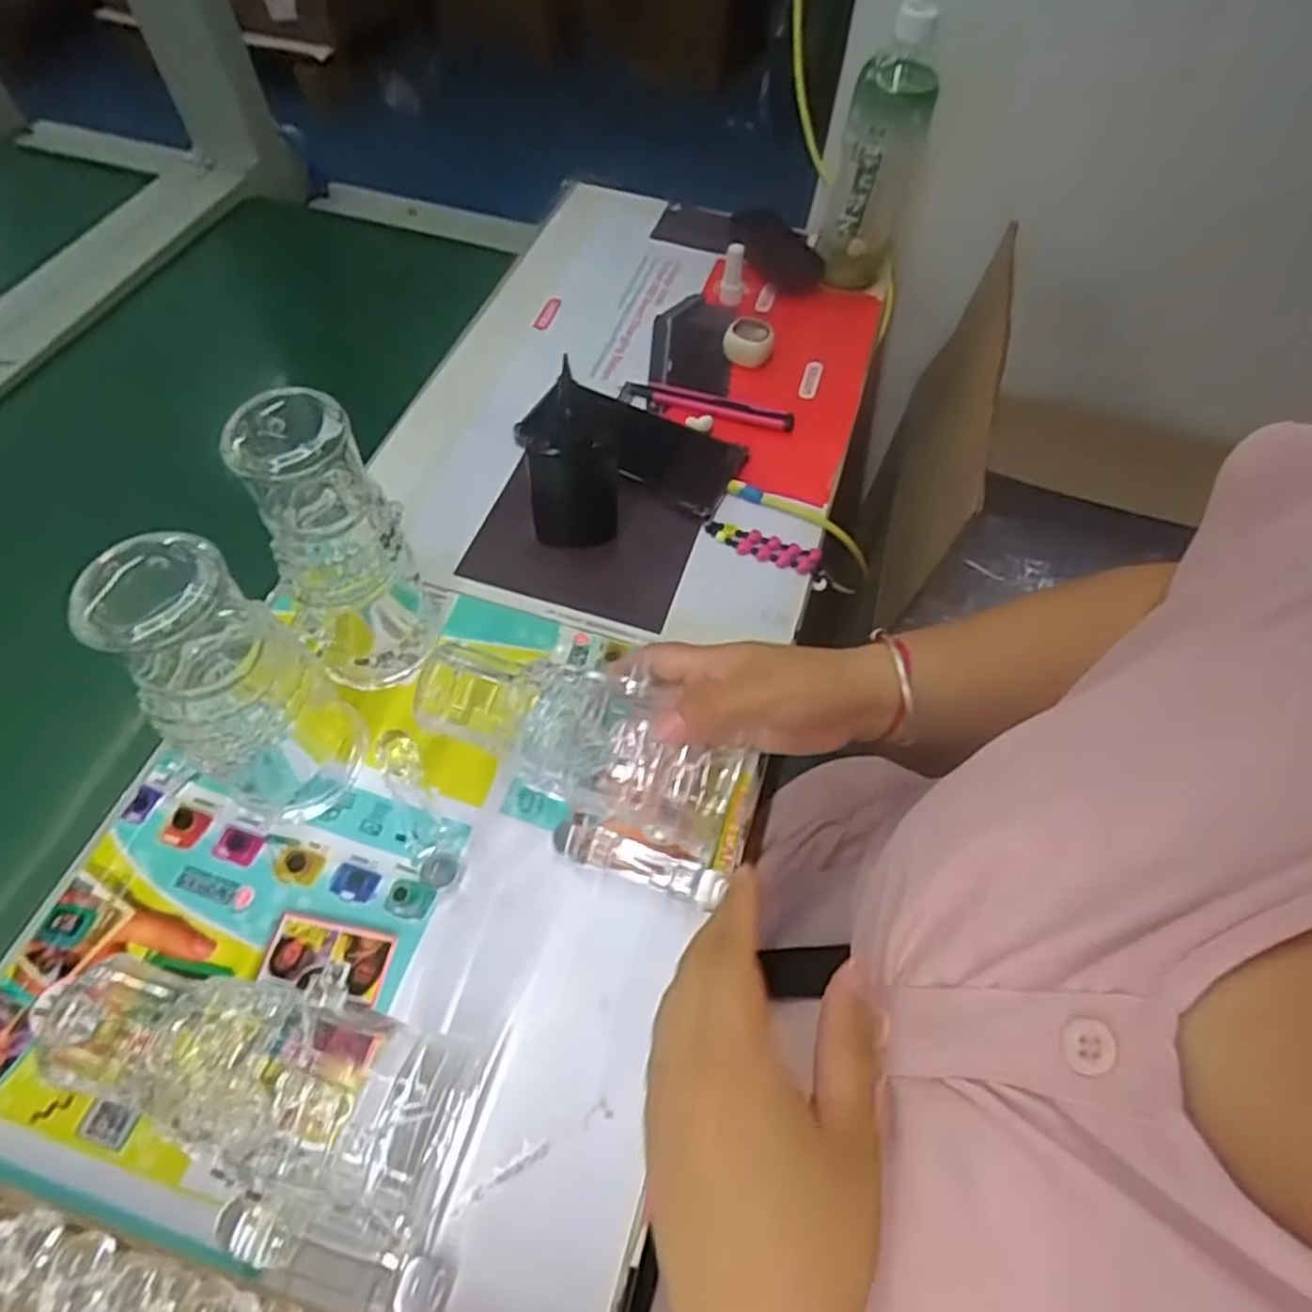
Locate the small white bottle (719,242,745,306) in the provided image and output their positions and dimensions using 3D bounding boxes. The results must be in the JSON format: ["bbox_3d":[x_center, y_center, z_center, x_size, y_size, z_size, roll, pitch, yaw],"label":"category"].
[{"bbox_3d":[0.068,-0.337,0.656,0.018,0.047,0.018,7,35,1],"label":"small white bottle"}]

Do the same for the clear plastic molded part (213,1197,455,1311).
[{"bbox_3d":[-0.132,0.245,0.303,0.097,0.028,0.021,13,58,5],"label":"clear plastic molded part"}]

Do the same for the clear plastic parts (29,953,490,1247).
[{"bbox_3d":[-0.171,0.175,0.325,0.184,0.062,0.082,19,59,8],"label":"clear plastic parts"}]

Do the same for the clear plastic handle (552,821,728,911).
[{"bbox_3d":[-0.011,0.111,0.398,0.092,0.025,0.021,17,59,7],"label":"clear plastic handle"}]

